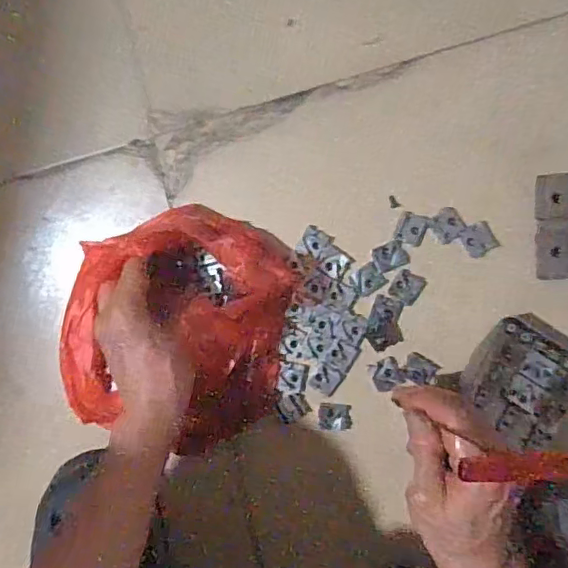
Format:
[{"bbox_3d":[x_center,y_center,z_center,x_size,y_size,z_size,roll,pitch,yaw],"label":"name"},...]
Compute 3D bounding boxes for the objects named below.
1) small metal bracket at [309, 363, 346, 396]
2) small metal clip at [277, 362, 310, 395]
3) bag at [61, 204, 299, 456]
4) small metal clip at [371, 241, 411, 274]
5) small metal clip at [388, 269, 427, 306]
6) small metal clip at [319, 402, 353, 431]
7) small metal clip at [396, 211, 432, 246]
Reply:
[{"bbox_3d":[0.038,0.085,0.496,0.025,0.004,0.024,28,97,6],"label":"small metal bracket"},{"bbox_3d":[0.008,0.085,0.502,0.026,0.005,0.029,10,95,8],"label":"small metal clip"},{"bbox_3d":[-0.101,0.036,0.481,0.192,0.074,0.201,11,91,9],"label":"bag"},{"bbox_3d":[0.093,-0.024,0.489,0.029,0.004,0.023,-23,90,9],"label":"small metal clip"},{"bbox_3d":[0.107,0.003,0.486,0.024,0.004,0.026,32,97,5],"label":"small metal clip"},{"bbox_3d":[0.045,0.118,0.497,0.029,0.004,0.023,4,94,8],"label":"small metal clip"},{"bbox_3d":[0.110,-0.047,0.483,0.024,0.004,0.026,18,95,7],"label":"small metal clip"}]

